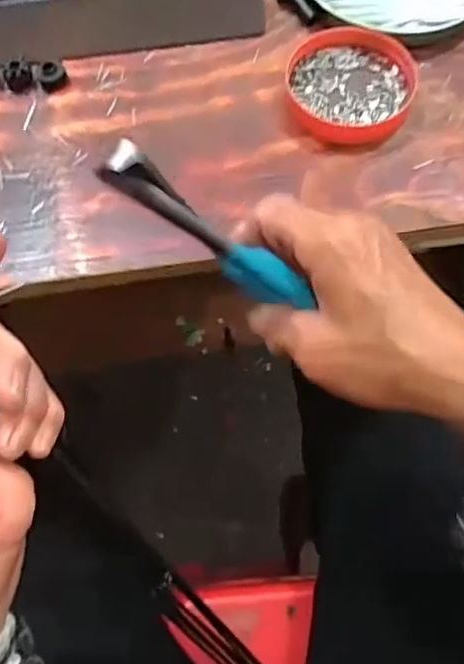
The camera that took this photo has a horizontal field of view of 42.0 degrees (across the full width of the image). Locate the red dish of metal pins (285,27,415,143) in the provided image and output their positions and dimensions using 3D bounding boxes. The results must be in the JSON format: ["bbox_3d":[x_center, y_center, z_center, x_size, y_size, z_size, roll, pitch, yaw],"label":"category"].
[{"bbox_3d":[0.076,-0.157,0.384,0.079,0.016,0.081,3,65,5],"label":"red dish of metal pins"}]

